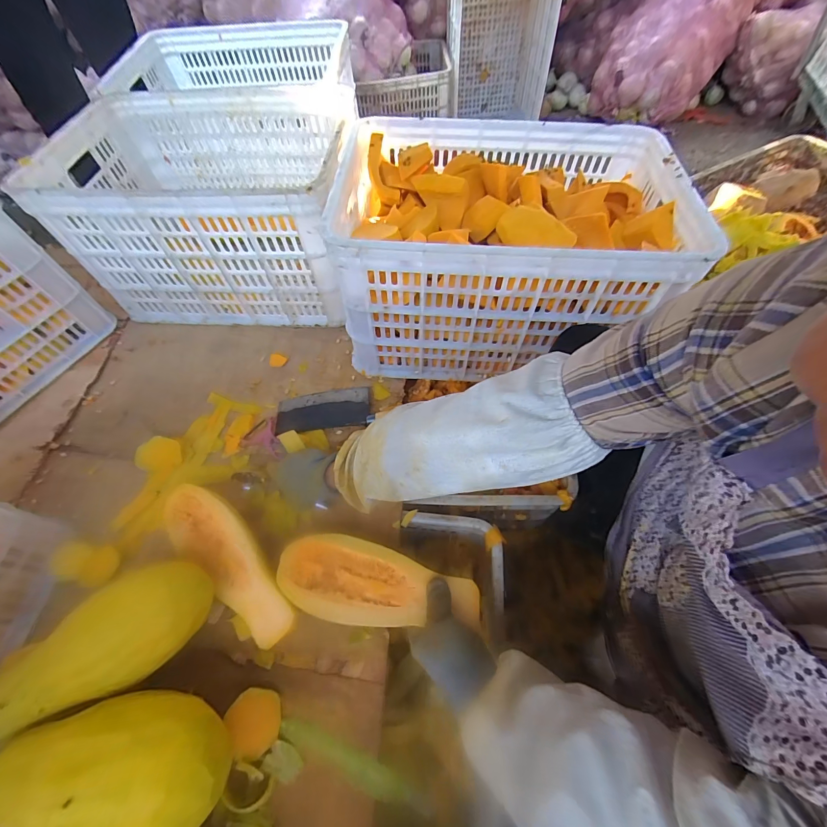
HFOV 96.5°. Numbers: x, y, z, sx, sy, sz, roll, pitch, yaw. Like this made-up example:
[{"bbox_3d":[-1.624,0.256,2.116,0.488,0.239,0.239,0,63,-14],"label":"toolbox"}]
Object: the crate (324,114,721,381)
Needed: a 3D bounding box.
[{"bbox_3d":[0.153,-0.292,0.677,0.522,0.287,0.368,1,58,5],"label":"crate"}]

